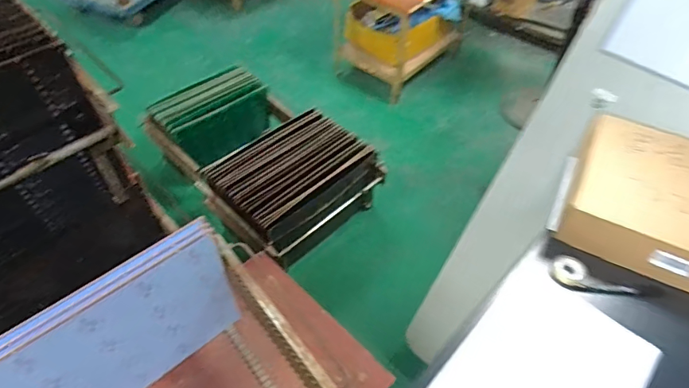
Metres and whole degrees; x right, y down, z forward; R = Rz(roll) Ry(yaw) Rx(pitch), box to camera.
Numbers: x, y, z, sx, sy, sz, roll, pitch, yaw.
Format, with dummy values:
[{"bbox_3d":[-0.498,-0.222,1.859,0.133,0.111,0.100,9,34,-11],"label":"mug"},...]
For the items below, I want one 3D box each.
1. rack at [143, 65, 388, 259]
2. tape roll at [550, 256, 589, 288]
[{"bbox_3d":[-0.314,-0.136,1.754,0.762,0.349,0.548,37,58,27],"label":"rack"},{"bbox_3d":[0.362,0.124,0.716,0.050,0.020,0.043,33,56,24],"label":"tape roll"}]

